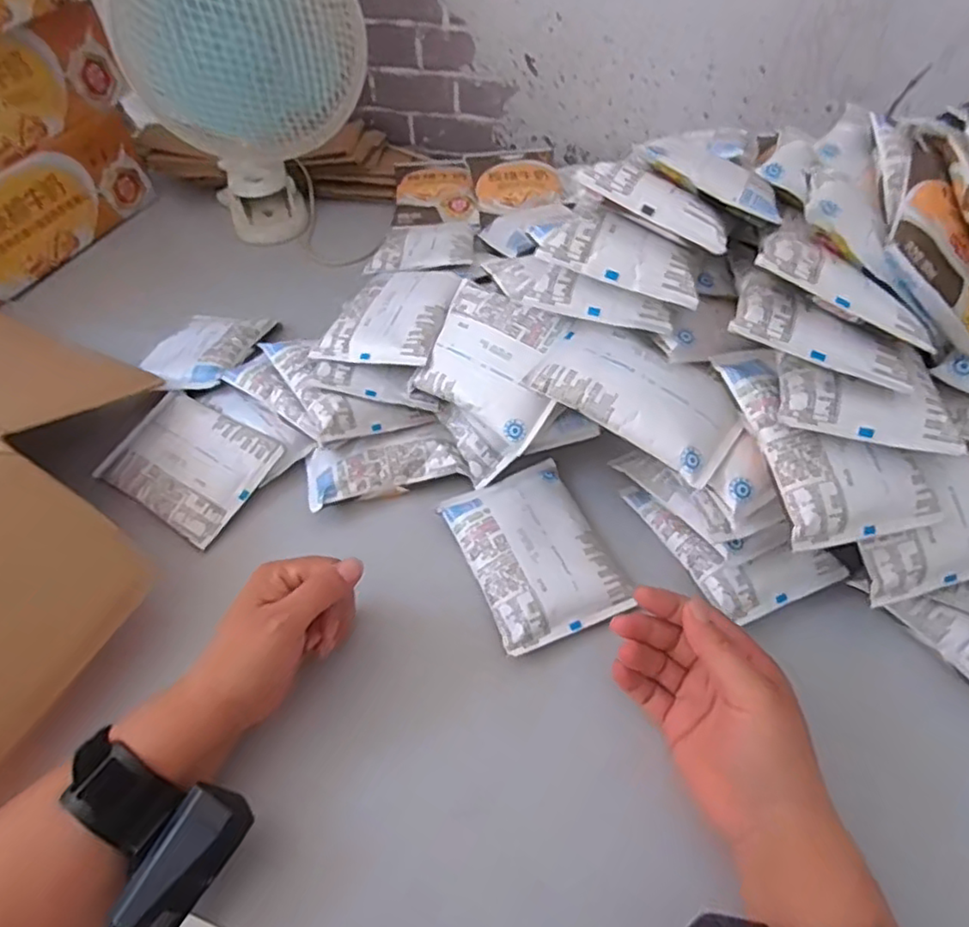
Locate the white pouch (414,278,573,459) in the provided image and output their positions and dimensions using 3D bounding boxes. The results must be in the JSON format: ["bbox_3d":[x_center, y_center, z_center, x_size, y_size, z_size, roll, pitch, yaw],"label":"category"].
[{"bbox_3d":[0.006,-0.077,0.474,0.127,0.023,0.092,34,87,29],"label":"white pouch"}]

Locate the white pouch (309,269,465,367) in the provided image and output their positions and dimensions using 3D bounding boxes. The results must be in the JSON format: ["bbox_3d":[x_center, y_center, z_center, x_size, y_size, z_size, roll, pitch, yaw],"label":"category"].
[{"bbox_3d":[-0.070,-0.123,0.526,0.094,0.011,0.121,14,55,20],"label":"white pouch"}]

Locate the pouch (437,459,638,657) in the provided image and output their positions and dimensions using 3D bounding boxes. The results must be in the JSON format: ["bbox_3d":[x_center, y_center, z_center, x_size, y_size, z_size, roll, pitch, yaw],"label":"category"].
[{"bbox_3d":[0.034,0.059,0.455,0.093,0.016,0.128,-22,54,-13],"label":"pouch"}]

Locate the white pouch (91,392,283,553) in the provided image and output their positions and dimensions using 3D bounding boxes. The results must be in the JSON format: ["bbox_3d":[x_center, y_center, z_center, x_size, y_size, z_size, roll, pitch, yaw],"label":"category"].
[{"bbox_3d":[-0.240,-0.003,0.519,0.129,0.014,0.096,28,72,18],"label":"white pouch"}]

